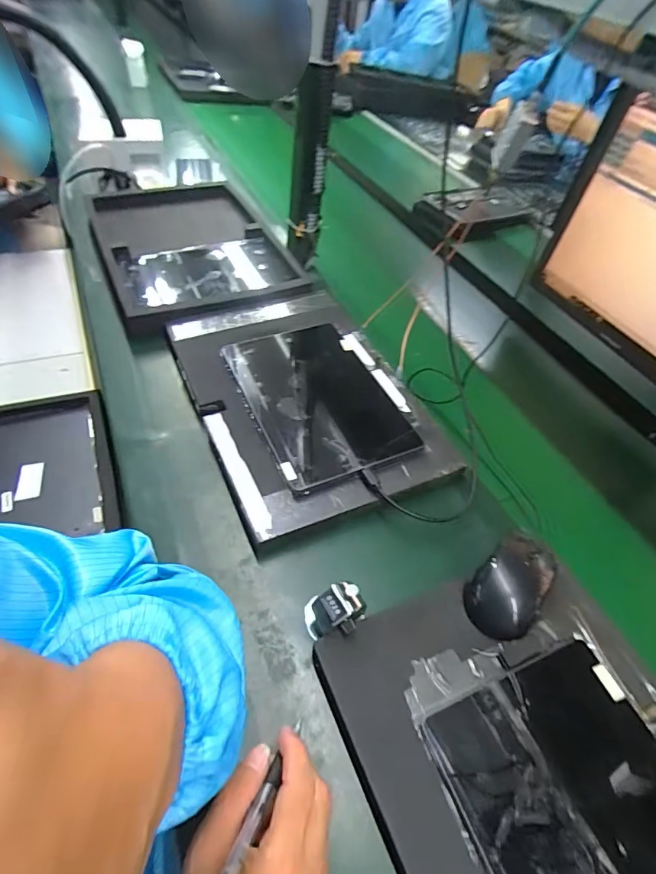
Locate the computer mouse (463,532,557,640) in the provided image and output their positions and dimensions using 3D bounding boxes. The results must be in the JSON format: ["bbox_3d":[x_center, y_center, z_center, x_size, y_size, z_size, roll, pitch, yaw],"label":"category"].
[{"bbox_3d":[0.176,0.135,0.433,0.106,0.030,0.061,-34,59,-31],"label":"computer mouse"}]

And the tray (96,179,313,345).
[{"bbox_3d":[-0.243,-0.347,0.807,0.282,0.030,0.425,-17,54,-22],"label":"tray"}]

